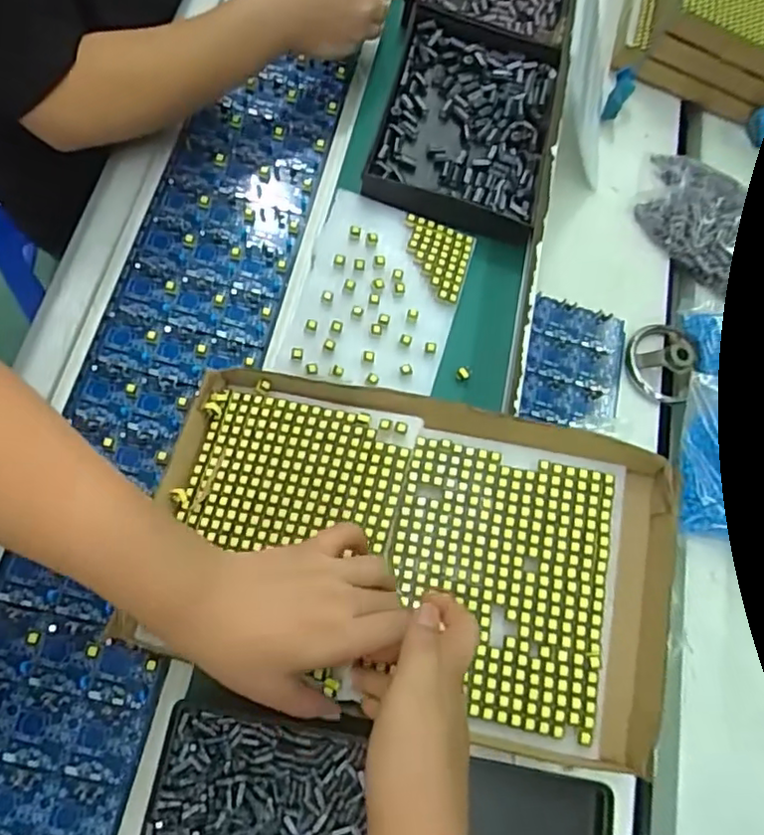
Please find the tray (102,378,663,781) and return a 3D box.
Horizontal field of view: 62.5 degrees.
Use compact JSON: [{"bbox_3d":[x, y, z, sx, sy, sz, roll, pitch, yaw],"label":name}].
[{"bbox_3d":[0.016,0.094,0.451,0.362,0.034,0.214,13,71,2],"label":"tray"}]

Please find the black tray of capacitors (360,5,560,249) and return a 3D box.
[{"bbox_3d":[0.083,-0.289,0.618,0.157,0.030,0.233,15,70,-3],"label":"black tray of capacitors"}]

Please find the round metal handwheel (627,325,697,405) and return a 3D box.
[{"bbox_3d":[0.312,-0.066,0.703,0.076,0.034,0.088,18,72,4],"label":"round metal handwheel"}]

